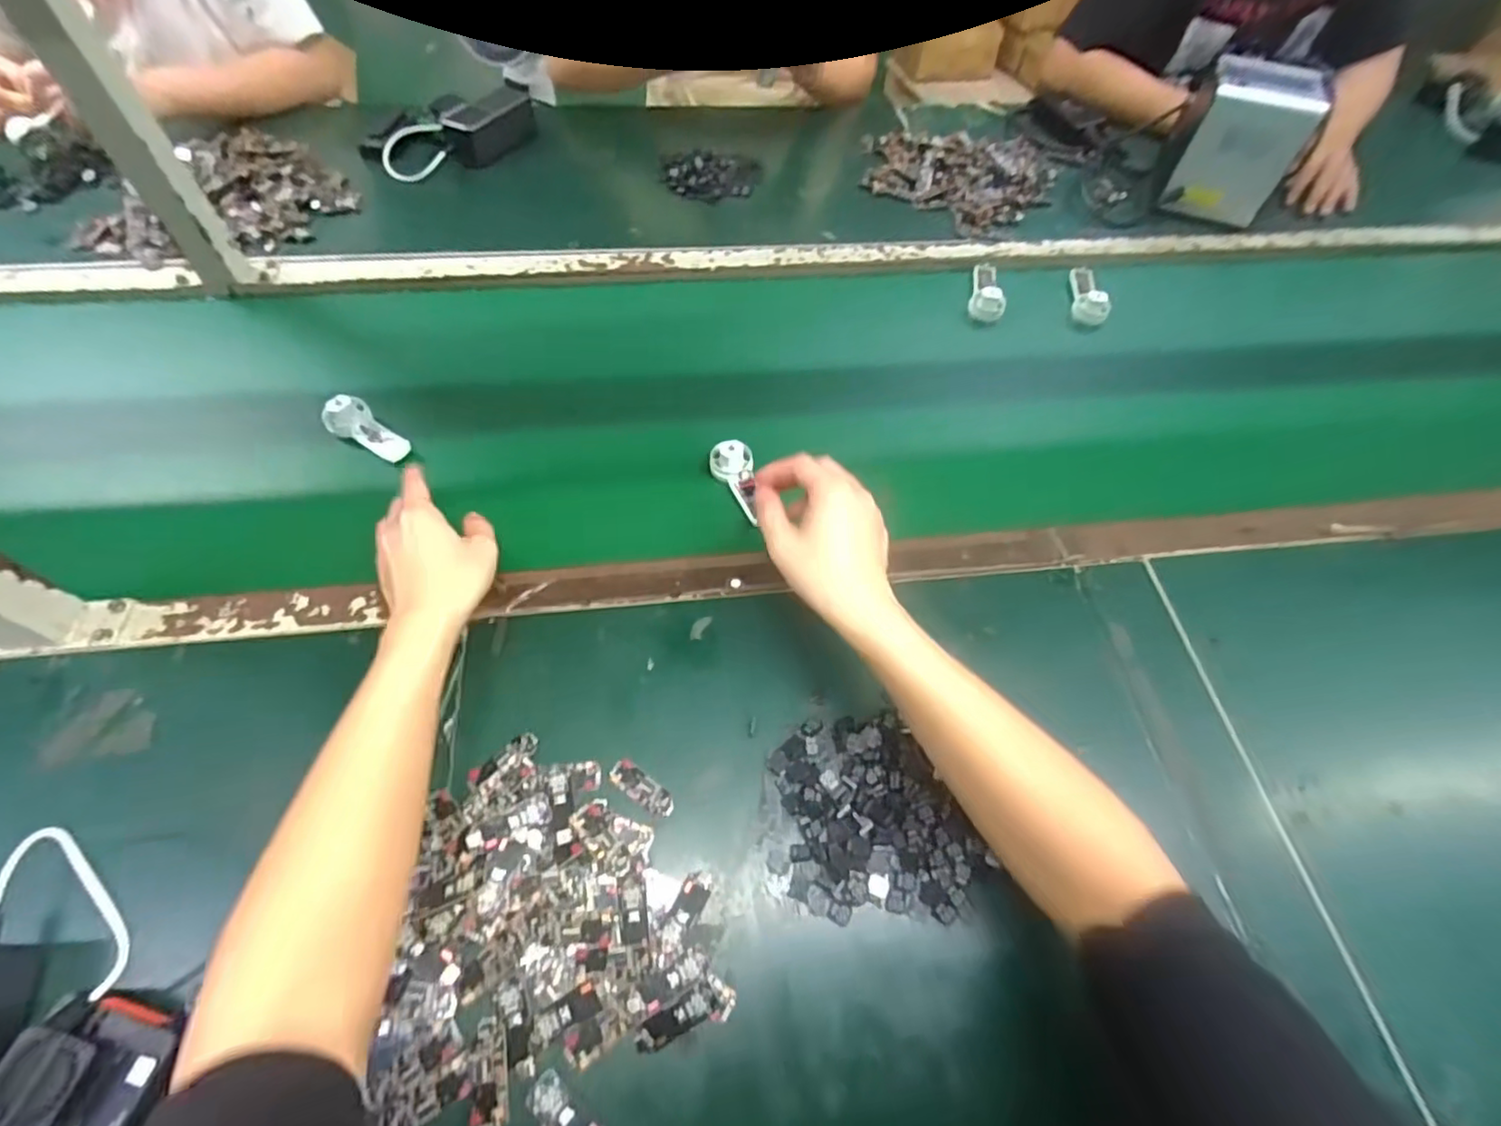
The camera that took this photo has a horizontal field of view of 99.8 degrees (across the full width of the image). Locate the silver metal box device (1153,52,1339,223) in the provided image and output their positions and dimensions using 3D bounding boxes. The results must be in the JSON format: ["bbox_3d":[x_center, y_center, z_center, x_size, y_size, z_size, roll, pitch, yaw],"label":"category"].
[{"bbox_3d":[0.618,-0.537,0.806,0.122,0.134,0.118,25,61,11],"label":"silver metal box device"}]

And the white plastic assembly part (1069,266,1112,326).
[{"bbox_3d":[0.405,-0.326,0.752,0.034,0.036,0.100,12,58,4],"label":"white plastic assembly part"}]

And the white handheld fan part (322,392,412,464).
[{"bbox_3d":[-0.360,-0.125,0.600,0.088,0.023,0.036,34,62,1],"label":"white handheld fan part"}]

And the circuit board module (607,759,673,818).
[{"bbox_3d":[-0.075,0.156,0.439,0.050,0.004,0.018,34,63,16],"label":"circuit board module"}]

